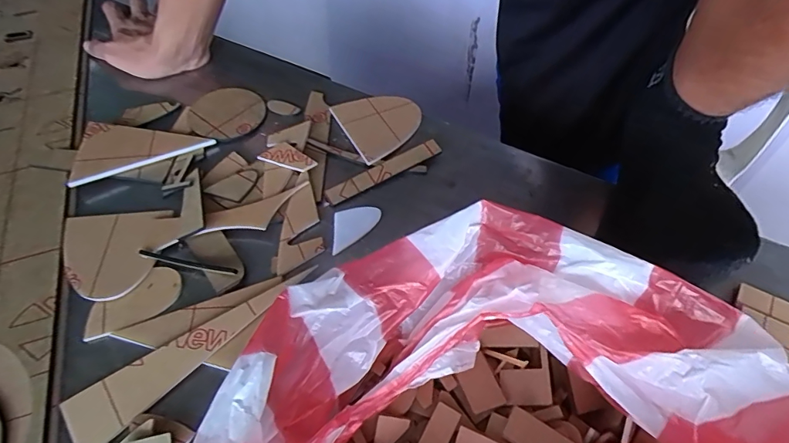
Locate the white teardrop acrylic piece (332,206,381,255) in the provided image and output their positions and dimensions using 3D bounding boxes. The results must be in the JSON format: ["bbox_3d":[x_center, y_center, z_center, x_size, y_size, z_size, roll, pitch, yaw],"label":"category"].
[{"bbox_3d":[-0.035,0.002,0.358,0.050,0.004,0.028,-36,62,-23],"label":"white teardrop acrylic piece"}]

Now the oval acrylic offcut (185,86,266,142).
[{"bbox_3d":[-0.161,-0.105,0.428,0.068,0.005,0.072,-26,59,-17],"label":"oval acrylic offcut"}]

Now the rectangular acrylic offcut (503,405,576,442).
[{"bbox_3d":[0.079,0.116,0.236,0.040,0.004,0.019,29,58,16],"label":"rectangular acrylic offcut"}]

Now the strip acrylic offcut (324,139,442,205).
[{"bbox_3d":[-0.009,-0.044,0.385,0.108,0.004,0.017,-28,71,-14],"label":"strip acrylic offcut"}]

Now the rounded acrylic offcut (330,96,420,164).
[{"bbox_3d":[-0.011,-0.092,0.416,0.073,0.005,0.082,-23,58,-15],"label":"rounded acrylic offcut"}]

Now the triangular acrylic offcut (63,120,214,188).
[{"bbox_3d":[-0.232,-0.057,0.388,0.111,0.009,0.075,12,51,6],"label":"triangular acrylic offcut"}]

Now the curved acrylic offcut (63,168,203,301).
[{"bbox_3d":[-0.197,0.011,0.345,0.106,0.008,0.082,-25,60,-14],"label":"curved acrylic offcut"}]

